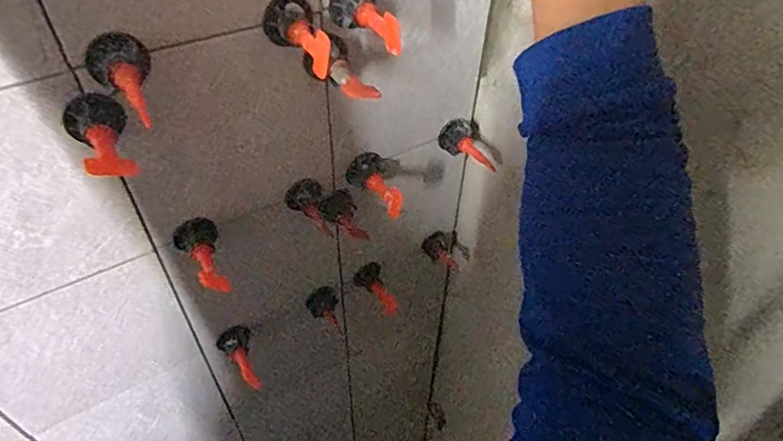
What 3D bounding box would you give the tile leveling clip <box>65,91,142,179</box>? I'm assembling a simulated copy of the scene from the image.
[{"bbox_3d":[-0.161,-0.047,0.296,0.030,0.026,0.051,-26,52,-23],"label":"tile leveling clip"}]

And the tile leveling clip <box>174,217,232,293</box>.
[{"bbox_3d":[-0.140,0.027,0.390,0.030,0.026,0.059,-18,49,-18],"label":"tile leveling clip"}]

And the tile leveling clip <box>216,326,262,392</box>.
[{"bbox_3d":[-0.141,0.133,0.505,0.030,0.021,0.059,-23,71,-21],"label":"tile leveling clip"}]

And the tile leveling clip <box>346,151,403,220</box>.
[{"bbox_3d":[-0.015,-0.029,0.451,0.031,0.028,0.057,-16,48,-16],"label":"tile leveling clip"}]

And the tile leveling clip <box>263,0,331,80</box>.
[{"bbox_3d":[-0.058,-0.109,0.321,0.032,0.033,0.056,-13,48,-12],"label":"tile leveling clip"}]

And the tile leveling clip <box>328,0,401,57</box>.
[{"bbox_3d":[-0.010,-0.130,0.345,0.032,0.028,0.057,-34,68,-29],"label":"tile leveling clip"}]

